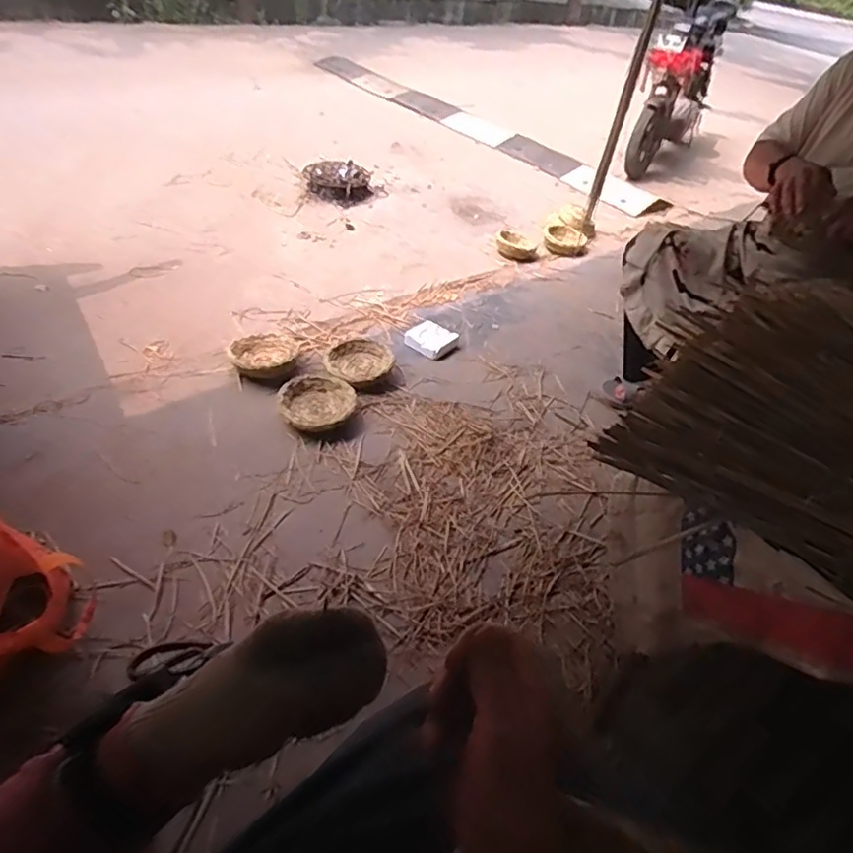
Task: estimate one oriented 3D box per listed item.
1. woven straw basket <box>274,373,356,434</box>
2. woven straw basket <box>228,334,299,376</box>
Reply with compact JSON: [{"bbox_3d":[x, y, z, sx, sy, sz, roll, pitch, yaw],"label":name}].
[{"bbox_3d":[-0.270,-0.055,1.481,0.186,0.049,0.183,-26,53,-34],"label":"woven straw basket"},{"bbox_3d":[-0.435,-0.189,1.618,0.177,0.055,0.164,6,41,-4],"label":"woven straw basket"}]

